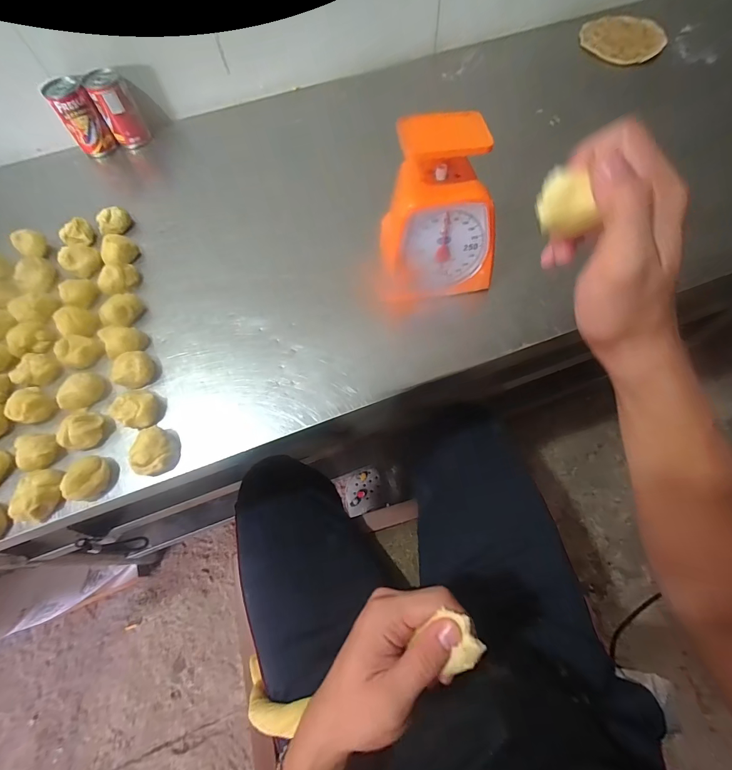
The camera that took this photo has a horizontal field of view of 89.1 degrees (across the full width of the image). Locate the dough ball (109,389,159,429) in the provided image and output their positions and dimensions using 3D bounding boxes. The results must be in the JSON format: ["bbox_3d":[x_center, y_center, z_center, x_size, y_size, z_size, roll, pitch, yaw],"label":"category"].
[{"bbox_3d":[-0.239,0.024,0.388,0.033,0.027,0.039,28,69,14],"label":"dough ball"}]

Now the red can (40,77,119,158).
[{"bbox_3d":[-0.424,-0.398,0.556,0.050,0.091,0.049,-1,65,2],"label":"red can"}]

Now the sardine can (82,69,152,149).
[{"bbox_3d":[-0.372,-0.413,0.564,0.049,0.088,0.047,-1,65,2],"label":"sardine can"}]

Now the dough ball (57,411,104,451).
[{"bbox_3d":[-0.290,0.046,0.380,0.034,0.025,0.040,14,66,8],"label":"dough ball"}]

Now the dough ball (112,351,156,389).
[{"bbox_3d":[-0.258,-0.018,0.408,0.039,0.021,0.036,-1,65,2],"label":"dough ball"}]

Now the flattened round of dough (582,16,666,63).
[{"bbox_3d":[0.436,-0.586,0.634,0.132,0.014,0.128,-1,65,2],"label":"flattened round of dough"}]

